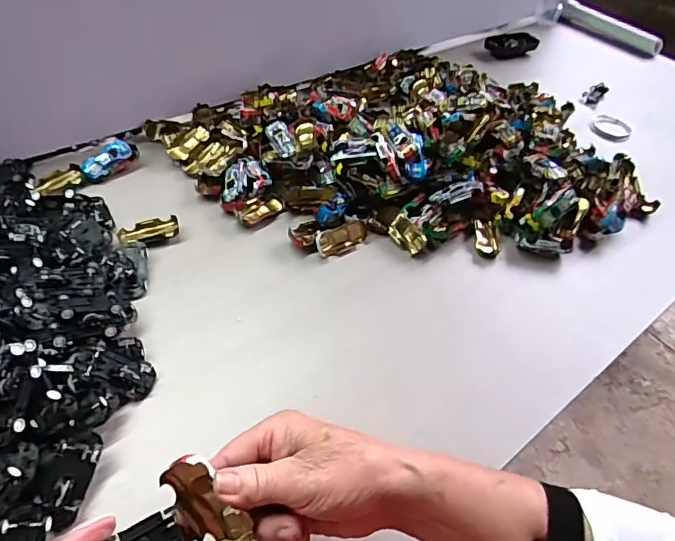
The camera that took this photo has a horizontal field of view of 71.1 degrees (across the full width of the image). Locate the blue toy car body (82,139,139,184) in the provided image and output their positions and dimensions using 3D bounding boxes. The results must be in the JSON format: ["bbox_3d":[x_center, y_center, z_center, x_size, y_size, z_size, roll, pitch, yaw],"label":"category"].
[{"bbox_3d":[-0.281,-0.136,0.583,0.028,0.024,0.069,36,54,23],"label":"blue toy car body"}]

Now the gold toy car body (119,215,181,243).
[{"bbox_3d":[-0.207,-0.043,0.522,0.062,0.013,0.035,-10,51,-15],"label":"gold toy car body"}]

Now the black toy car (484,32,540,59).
[{"bbox_3d":[0.331,-0.426,0.894,0.090,0.030,0.056,-14,52,-18],"label":"black toy car"}]

